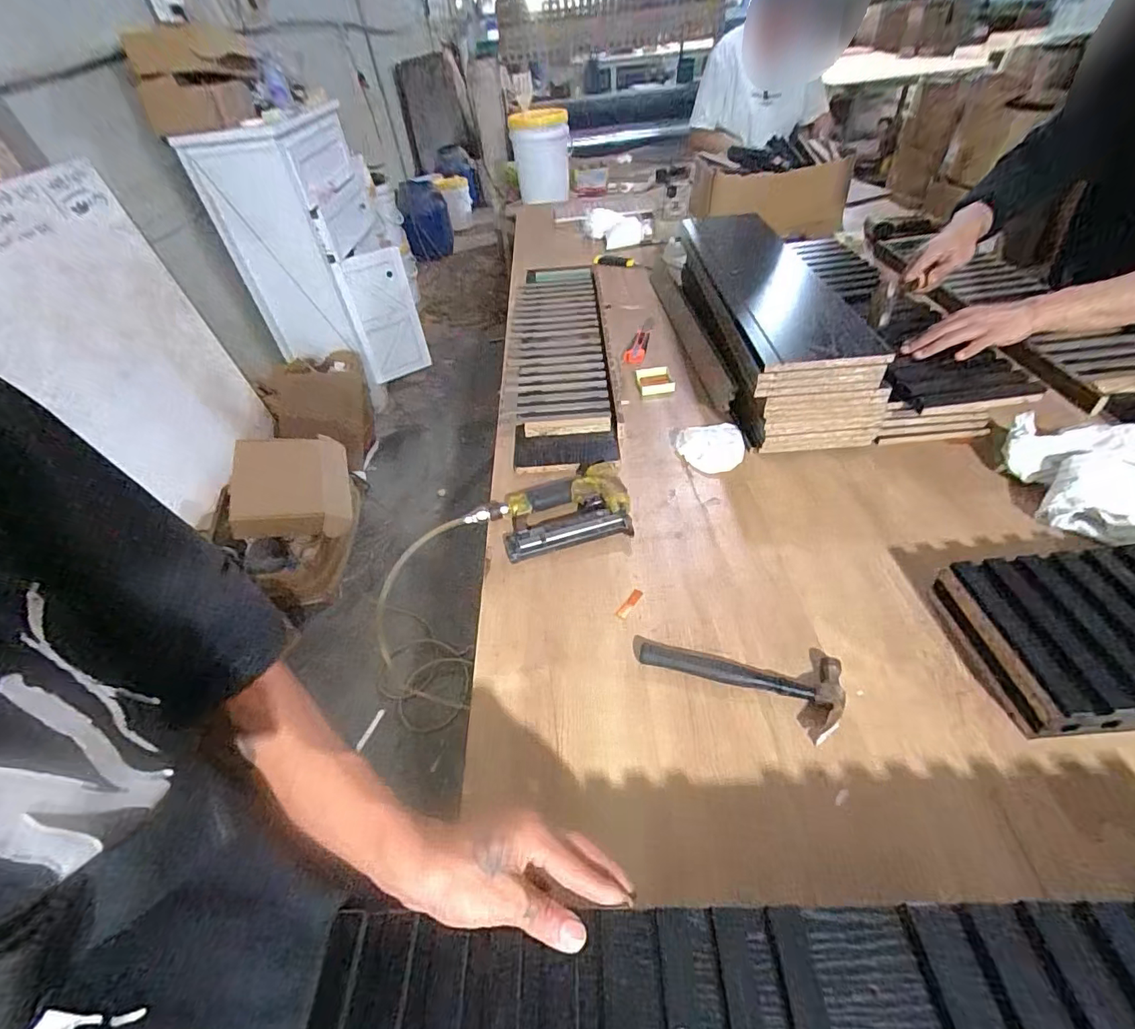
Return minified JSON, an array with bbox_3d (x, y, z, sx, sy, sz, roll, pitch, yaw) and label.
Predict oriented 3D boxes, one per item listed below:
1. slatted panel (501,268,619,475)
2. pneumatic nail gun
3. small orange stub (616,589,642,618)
[{"bbox_3d":[-0.026,-0.366,1.099,0.210,0.033,0.805,-4,45,3],"label":"slatted panel"},{"bbox_3d":[-0.005,-0.008,0.742,0.180,0.041,0.140,-11,45,-4],"label":"pneumatic nail gun"},{"bbox_3d":[0.079,0.113,0.635,0.013,0.004,0.048,27,54,29],"label":"small orange stub"}]

